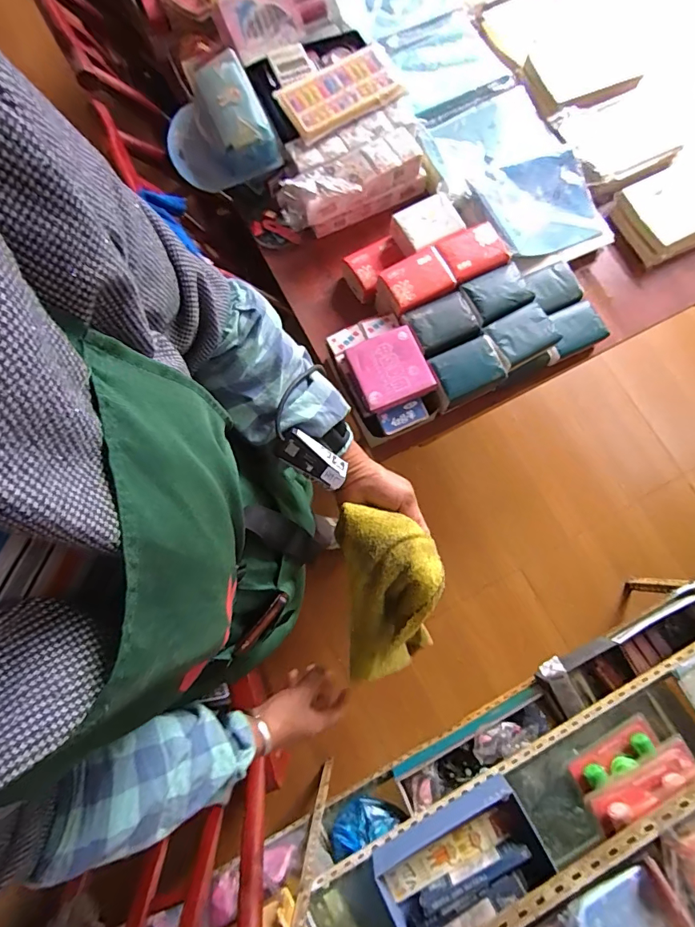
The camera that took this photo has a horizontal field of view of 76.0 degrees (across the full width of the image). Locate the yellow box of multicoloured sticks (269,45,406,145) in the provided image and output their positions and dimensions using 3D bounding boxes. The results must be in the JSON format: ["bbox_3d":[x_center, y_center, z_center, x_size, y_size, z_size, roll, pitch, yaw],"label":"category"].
[{"bbox_3d":[-0.011,-0.735,0.880,0.243,0.019,0.130,-30,87,-7],"label":"yellow box of multicoloured sticks"}]

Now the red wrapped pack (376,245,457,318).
[{"bbox_3d":[0.126,-0.332,0.843,0.131,0.062,0.092,-26,78,-6],"label":"red wrapped pack"}]

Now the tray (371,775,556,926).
[{"bbox_3d":[0.176,0.628,0.698,0.251,0.065,0.133,-28,78,-6],"label":"tray"}]

